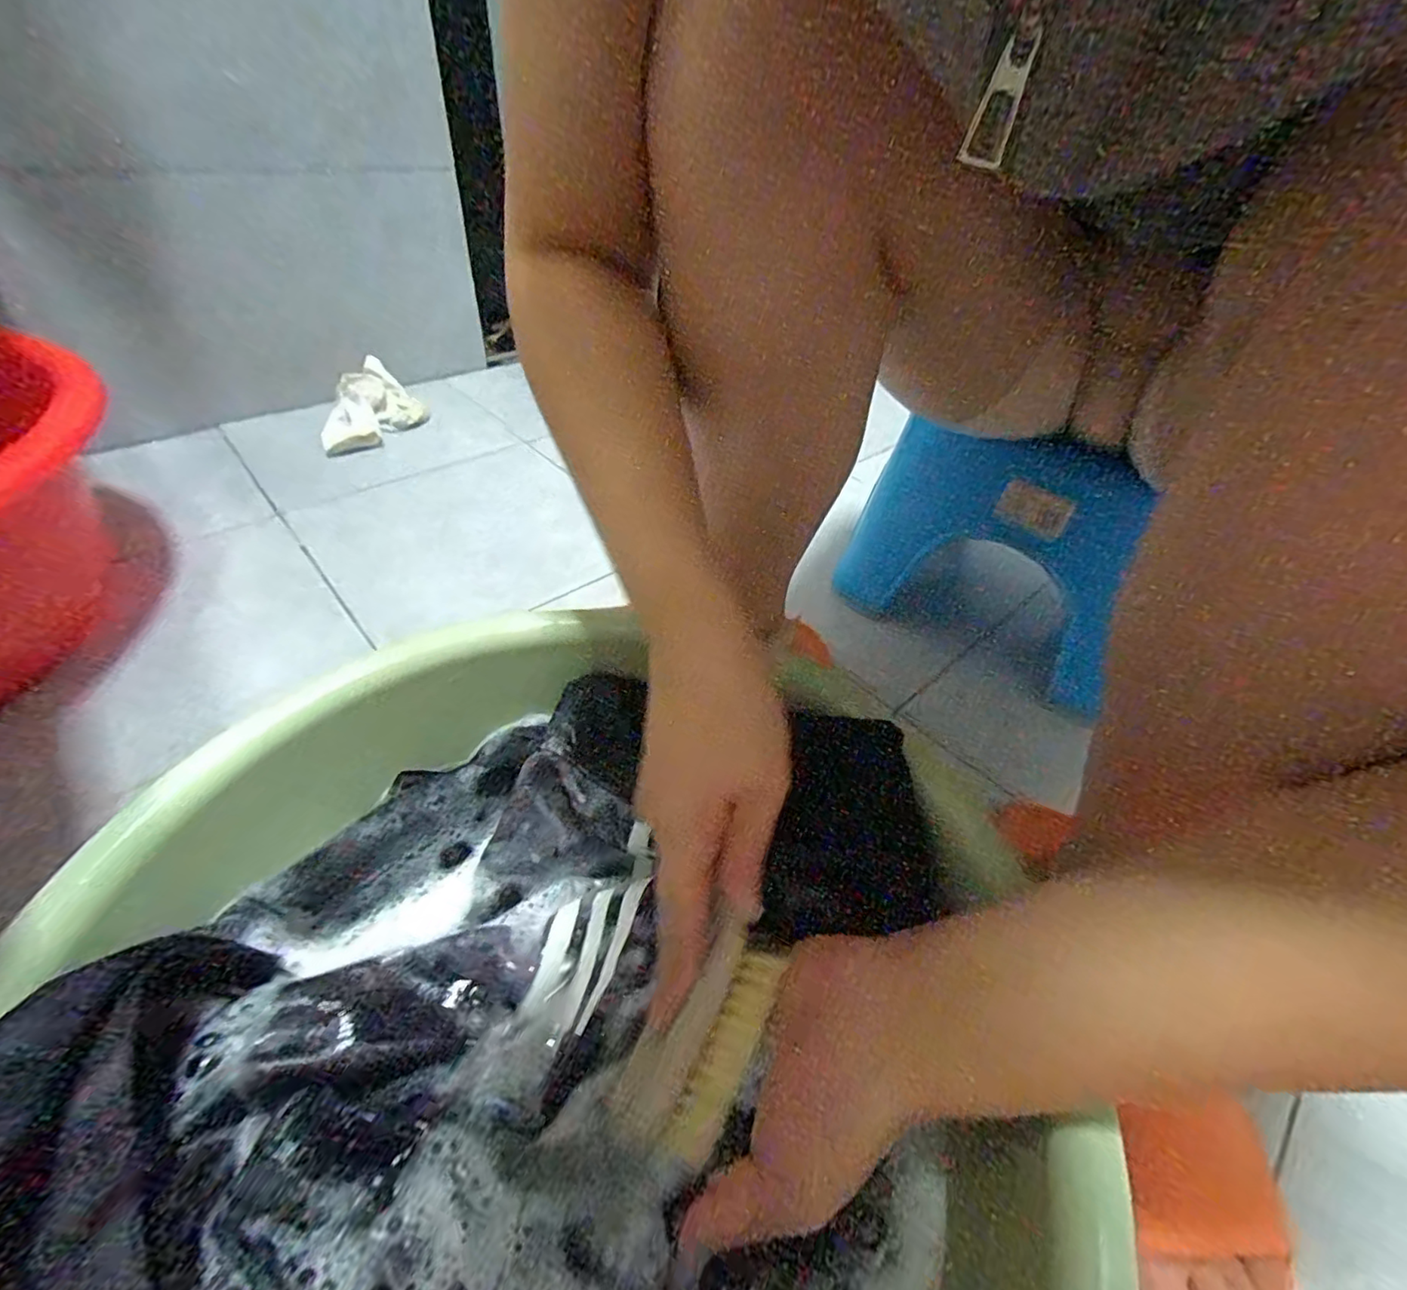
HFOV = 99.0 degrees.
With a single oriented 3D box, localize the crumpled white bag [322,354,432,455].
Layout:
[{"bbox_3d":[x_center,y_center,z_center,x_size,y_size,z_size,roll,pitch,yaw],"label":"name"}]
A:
[{"bbox_3d":[-0.440,-0.323,0.797,0.126,0.046,0.180,-15,47,-21],"label":"crumpled white bag"}]

